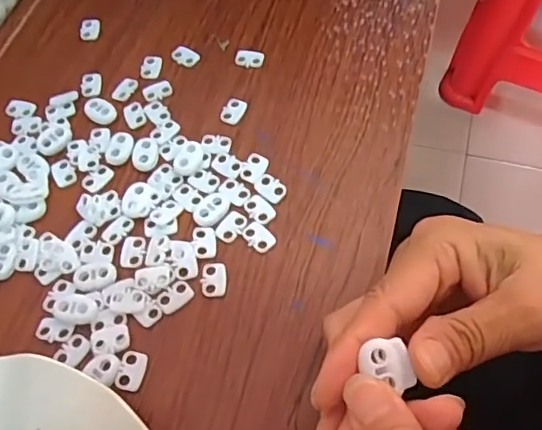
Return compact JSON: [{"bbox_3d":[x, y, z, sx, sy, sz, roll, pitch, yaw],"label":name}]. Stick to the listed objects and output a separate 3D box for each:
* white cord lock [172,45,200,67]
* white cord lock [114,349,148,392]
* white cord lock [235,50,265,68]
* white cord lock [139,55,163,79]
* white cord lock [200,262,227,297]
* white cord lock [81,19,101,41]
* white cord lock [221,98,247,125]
[{"bbox_3d":[-0.058,-0.108,0.379,0.019,0.005,0.012,23,65,15],"label":"white cord lock"},{"bbox_3d":[-0.069,0.076,0.274,0.013,0.004,0.019,8,62,8],"label":"white cord lock"},{"bbox_3d":[-0.014,-0.105,0.374,0.019,0.006,0.012,6,61,7],"label":"white cord lock"},{"bbox_3d":[-0.080,-0.100,0.375,0.014,0.004,0.018,4,61,6],"label":"white cord lock"},{"bbox_3d":[-0.030,0.033,0.297,0.013,0.004,0.019,-4,61,1],"label":"white cord lock"},{"bbox_3d":[-0.129,-0.132,0.399,0.014,0.004,0.018,-4,61,1],"label":"white cord lock"},{"bbox_3d":[-0.024,-0.066,0.353,0.012,0.004,0.019,21,64,14],"label":"white cord lock"}]

